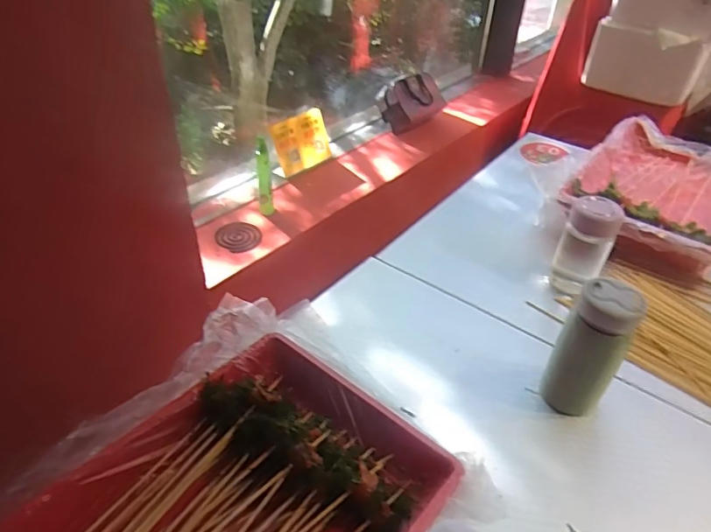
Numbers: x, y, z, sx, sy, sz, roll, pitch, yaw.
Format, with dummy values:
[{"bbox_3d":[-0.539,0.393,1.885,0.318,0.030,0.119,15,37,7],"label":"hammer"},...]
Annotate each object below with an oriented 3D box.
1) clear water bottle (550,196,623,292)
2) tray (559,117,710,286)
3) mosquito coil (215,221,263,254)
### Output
[{"bbox_3d":[0.318,-0.017,0.717,0.066,0.138,0.069,19,42,22],"label":"clear water bottle"},{"bbox_3d":[0.547,-0.134,0.912,0.276,0.101,0.402,22,44,25],"label":"tray"},{"bbox_3d":[-0.289,-0.074,1.264,0.112,0.009,0.097,31,54,20],"label":"mosquito coil"}]

